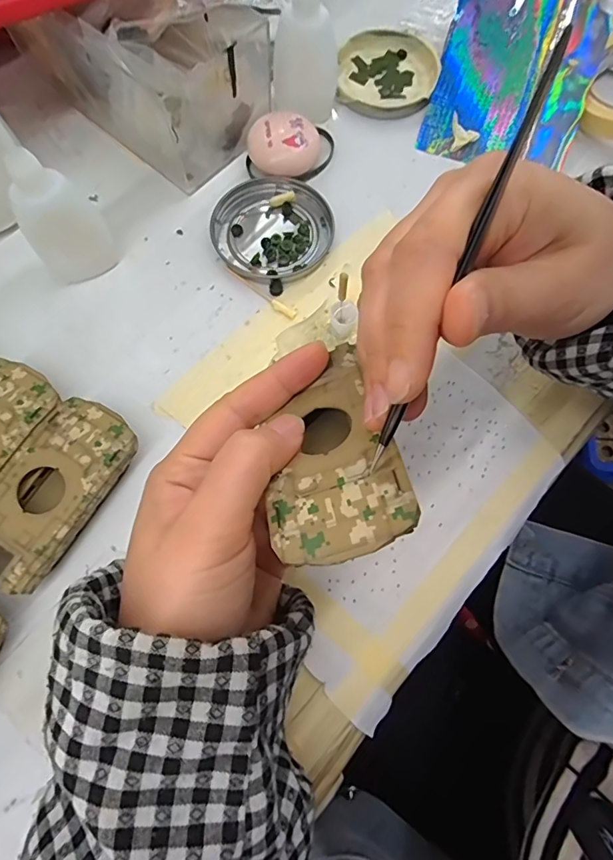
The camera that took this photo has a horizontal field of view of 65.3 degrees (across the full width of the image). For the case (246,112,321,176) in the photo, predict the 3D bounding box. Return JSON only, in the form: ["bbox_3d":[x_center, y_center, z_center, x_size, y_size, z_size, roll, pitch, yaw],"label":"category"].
[{"bbox_3d":[-0.016,-0.194,0.329,0.048,0.022,0.036,10,72,2],"label":"case"}]

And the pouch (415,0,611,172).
[{"bbox_3d":[0.153,-0.275,0.333,0.105,0.036,0.189,17,92,10],"label":"pouch"}]

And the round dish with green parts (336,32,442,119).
[{"bbox_3d":[0.062,-0.270,0.363,0.074,0.010,0.079,0,72,-1],"label":"round dish with green parts"}]

